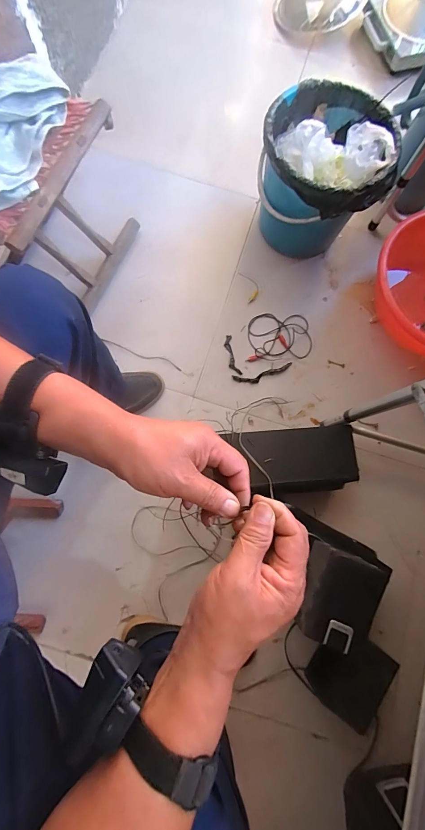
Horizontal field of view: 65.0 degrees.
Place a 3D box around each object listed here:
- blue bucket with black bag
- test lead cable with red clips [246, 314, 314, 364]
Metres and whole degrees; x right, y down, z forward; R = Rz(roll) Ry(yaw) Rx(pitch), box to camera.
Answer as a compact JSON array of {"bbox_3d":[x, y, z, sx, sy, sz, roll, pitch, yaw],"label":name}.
[{"bbox_3d":[0.239,-0.543,0.776,0.256,0.293,0.269,1,78,-3],"label":"blue bucket with black bag"},{"bbox_3d":[0.167,-0.199,0.847,0.164,0.010,0.120,-4,80,-2],"label":"test lead cable with red clips"}]

